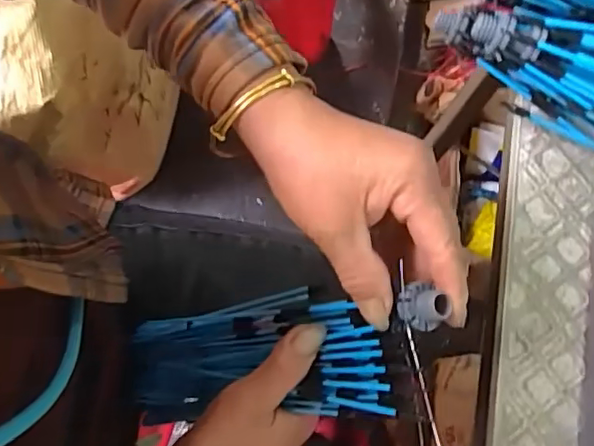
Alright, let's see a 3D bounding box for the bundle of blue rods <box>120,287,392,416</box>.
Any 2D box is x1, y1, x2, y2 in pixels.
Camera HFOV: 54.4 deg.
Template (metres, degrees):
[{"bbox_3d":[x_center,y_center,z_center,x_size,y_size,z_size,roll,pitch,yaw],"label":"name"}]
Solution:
[{"bbox_3d":[-0.050,0.089,0.378,0.028,0.247,0.068,13,71,-40],"label":"bundle of blue rods"}]

